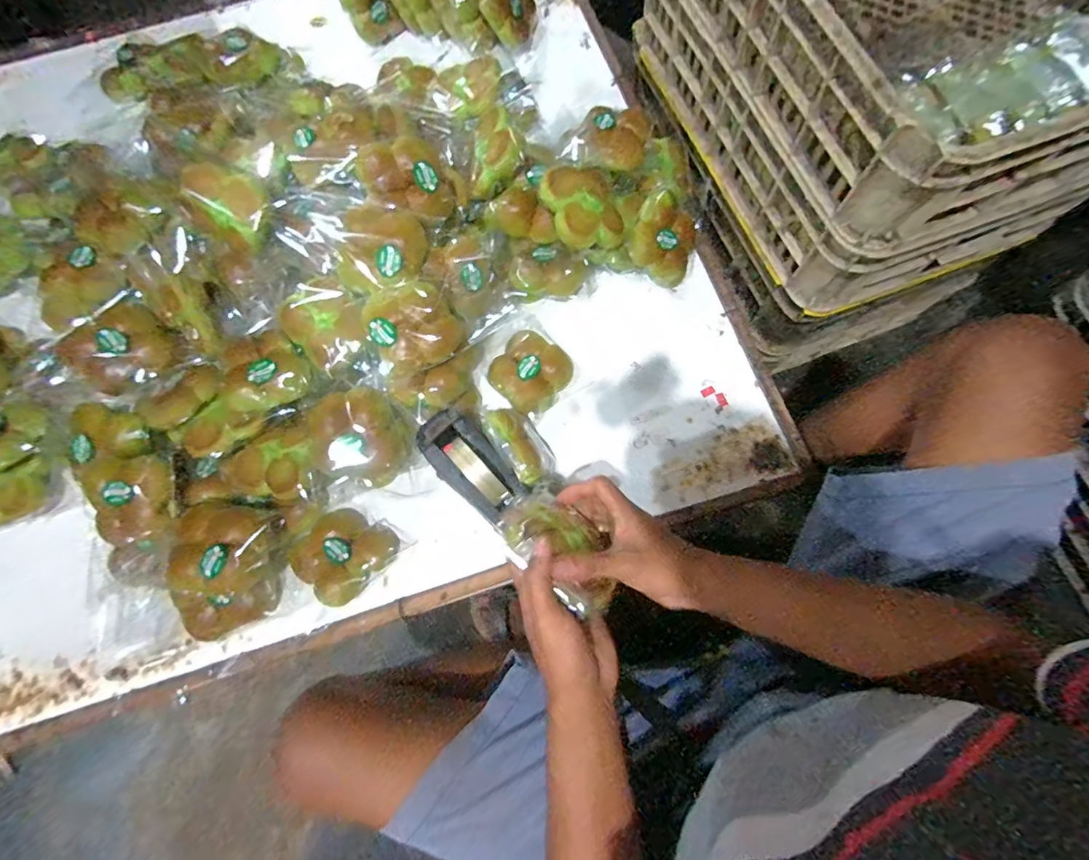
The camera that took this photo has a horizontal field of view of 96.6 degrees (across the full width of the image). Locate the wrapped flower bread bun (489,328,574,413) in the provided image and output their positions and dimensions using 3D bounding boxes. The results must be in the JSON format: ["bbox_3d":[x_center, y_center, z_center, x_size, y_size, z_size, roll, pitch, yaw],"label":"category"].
[{"bbox_3d":[-0.021,-0.084,0.701,0.108,0.040,0.109,-1,74,3],"label":"wrapped flower bread bun"}]

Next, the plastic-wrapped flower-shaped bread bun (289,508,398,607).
[{"bbox_3d":[-0.264,0.159,0.637,0.105,0.044,0.109,-1,74,3],"label":"plastic-wrapped flower-shaped bread bun"}]

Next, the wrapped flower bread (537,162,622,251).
[{"bbox_3d":[0.050,-0.299,0.655,0.102,0.040,0.112,-22,90,-21],"label":"wrapped flower bread"}]

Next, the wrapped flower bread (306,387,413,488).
[{"bbox_3d":[-0.238,0.008,0.631,0.121,0.058,0.122,-8,74,1],"label":"wrapped flower bread"}]

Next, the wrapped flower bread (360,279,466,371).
[{"bbox_3d":[-0.168,-0.135,0.619,0.110,0.053,0.110,-2,94,-23],"label":"wrapped flower bread"}]

